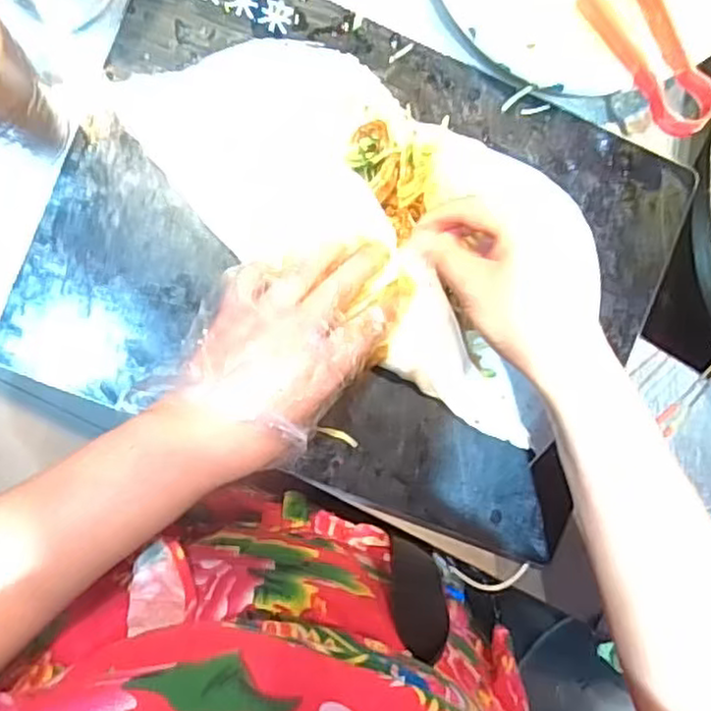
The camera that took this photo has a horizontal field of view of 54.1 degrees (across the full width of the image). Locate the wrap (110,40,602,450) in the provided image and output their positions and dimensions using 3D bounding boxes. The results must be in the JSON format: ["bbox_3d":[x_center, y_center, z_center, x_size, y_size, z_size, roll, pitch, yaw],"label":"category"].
[{"bbox_3d":[0.015,-0.092,0.445,0.336,0.036,0.159,32,88,-6],"label":"wrap"}]

